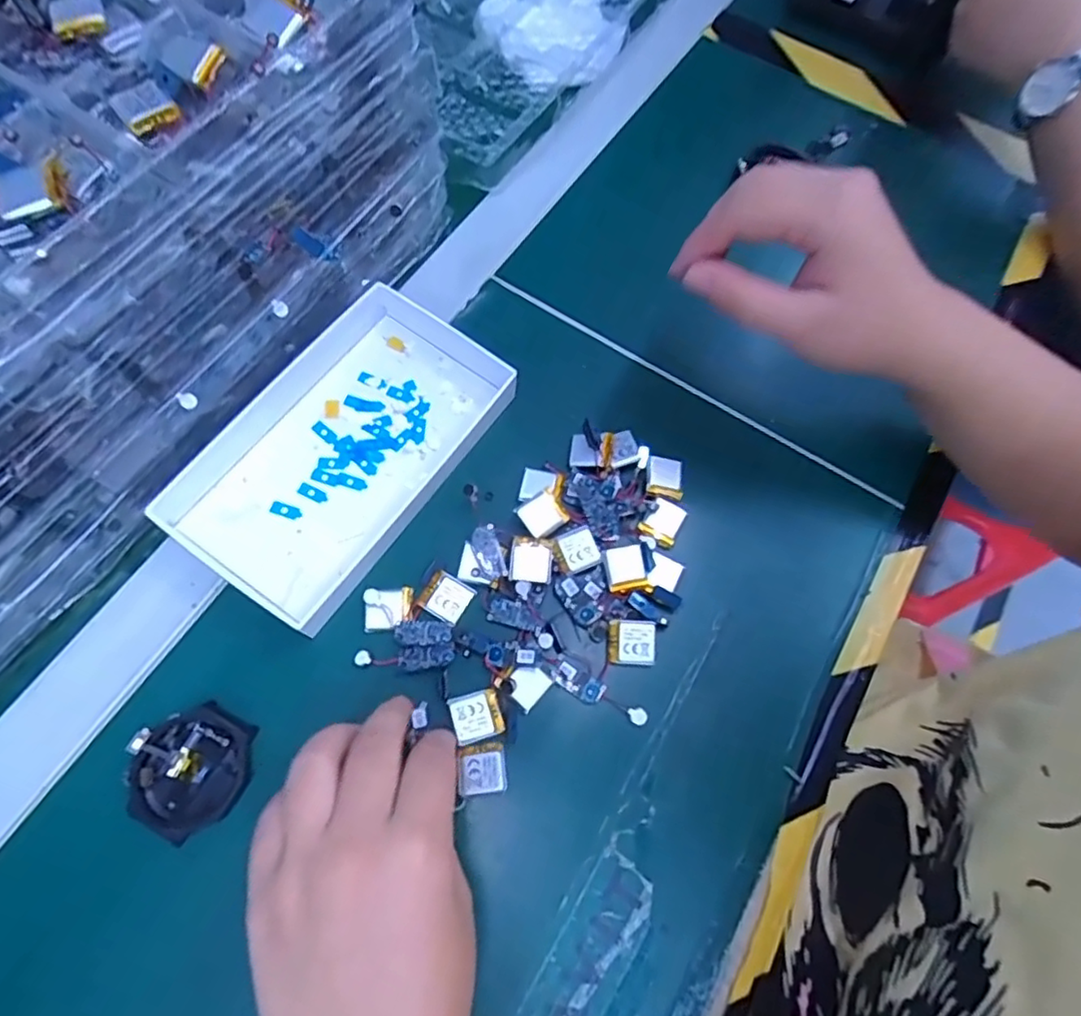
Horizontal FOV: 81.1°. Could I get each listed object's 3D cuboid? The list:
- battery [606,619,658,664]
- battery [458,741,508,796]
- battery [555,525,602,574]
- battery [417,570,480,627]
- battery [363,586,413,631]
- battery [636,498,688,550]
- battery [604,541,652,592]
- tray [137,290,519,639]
[{"bbox_3d":[0.046,0.067,0.317,0.023,0.004,0.021,6,69,-1],"label":"battery"},{"bbox_3d":[-0.026,0.119,0.290,0.020,0.004,0.024,-2,43,-5],"label":"battery"},{"bbox_3d":[0.020,0.021,0.331,0.020,0.004,0.022,-20,71,-10],"label":"battery"},{"bbox_3d":[-0.048,0.045,0.320,0.024,0.004,0.021,31,71,9],"label":"battery"},{"bbox_3d":[-0.076,0.050,0.315,0.024,0.008,0.020,-9,70,-6],"label":"battery"},{"bbox_3d":[0.066,0.008,0.340,0.020,0.004,0.024,29,70,8],"label":"battery"},{"bbox_3d":[0.045,0.031,0.327,0.021,0.008,0.023,-9,70,-6],"label":"battery"},{"bbox_3d":[-0.105,-0.039,0.340,0.109,0.021,0.182,35,71,10],"label":"tray"}]

